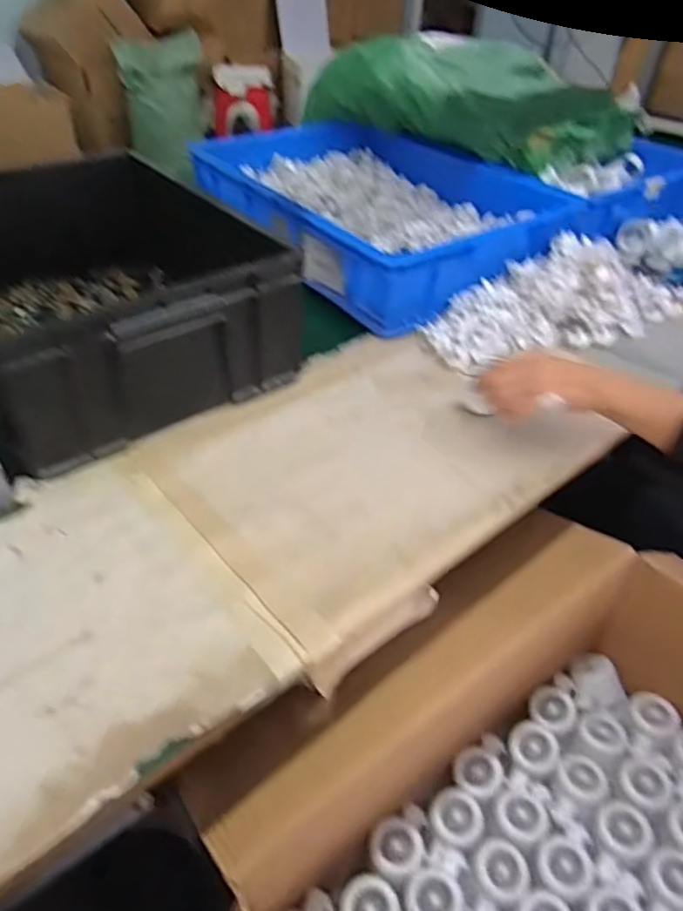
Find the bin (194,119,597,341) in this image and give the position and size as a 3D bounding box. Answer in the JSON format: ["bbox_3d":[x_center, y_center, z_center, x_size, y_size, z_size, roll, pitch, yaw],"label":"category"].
[{"bbox_3d":[0.042,-0.450,1.121,0.452,0.110,0.630,-27,49,-29],"label":"bin"}]

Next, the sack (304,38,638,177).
[{"bbox_3d":[0.255,-0.736,1.265,0.565,0.176,0.371,31,48,29],"label":"sack"}]

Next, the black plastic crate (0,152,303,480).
[{"bbox_3d":[-0.304,-0.212,0.786,0.334,0.160,0.448,-24,47,-27],"label":"black plastic crate"}]

